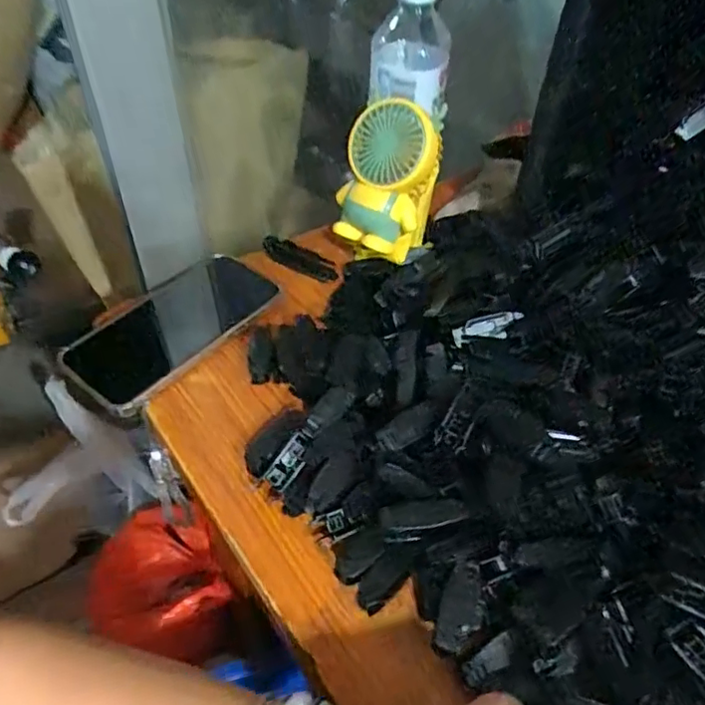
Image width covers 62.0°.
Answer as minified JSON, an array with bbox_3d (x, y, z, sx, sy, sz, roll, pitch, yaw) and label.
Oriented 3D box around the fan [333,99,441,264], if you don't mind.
[{"bbox_3d":[0.027,-0.131,0.461,0.075,0.113,0.073,6,47,3],"label":"fan"}]

